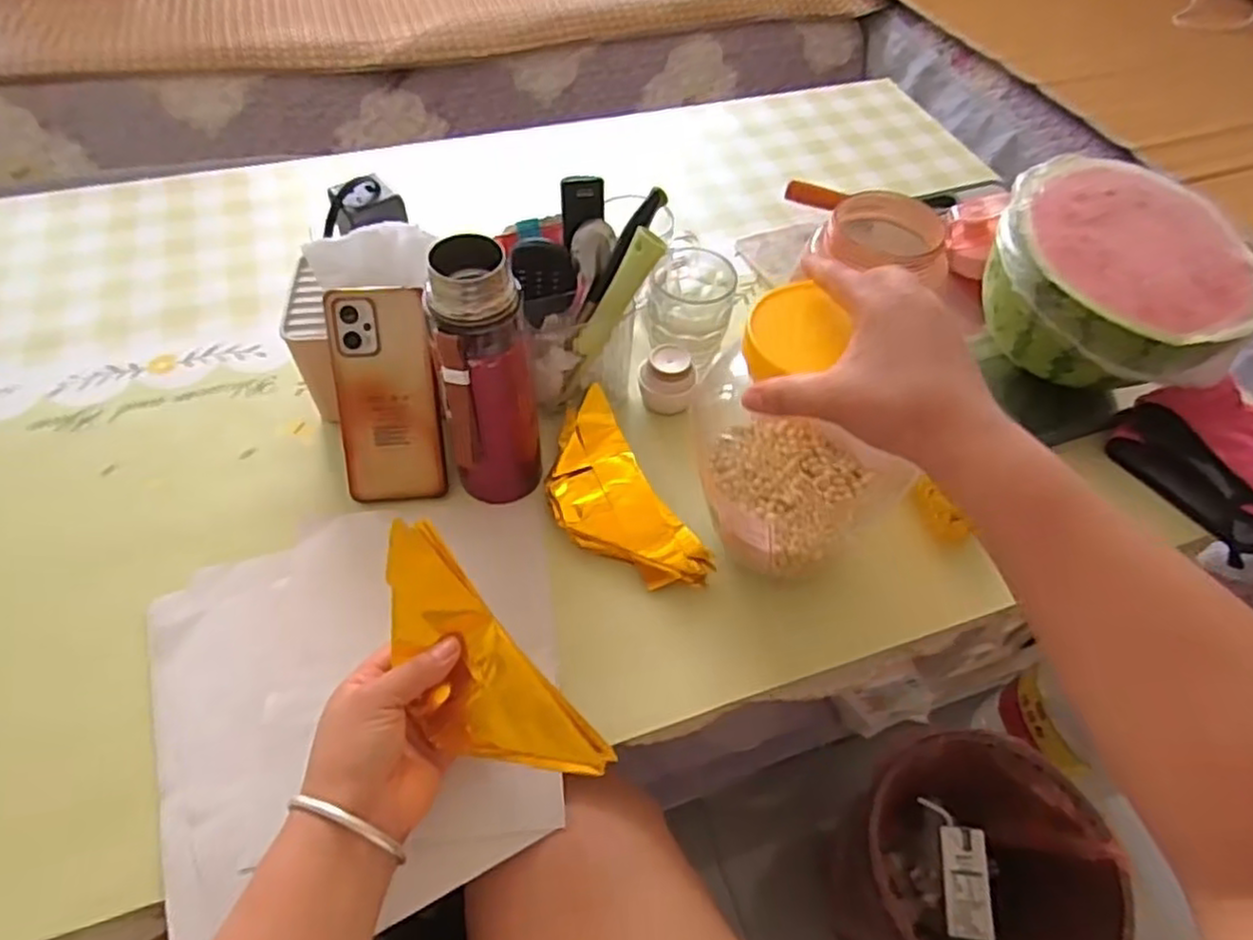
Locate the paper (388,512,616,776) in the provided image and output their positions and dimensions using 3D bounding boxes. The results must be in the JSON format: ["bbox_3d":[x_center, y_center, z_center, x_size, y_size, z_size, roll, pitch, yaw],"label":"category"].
[{"bbox_3d":[-0.095,0.123,0.434,0.076,0.021,0.182,-44,80,3],"label":"paper"}]

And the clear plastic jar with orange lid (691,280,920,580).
[{"bbox_3d":[0.104,-0.029,0.479,0.103,0.170,0.118,-2,53,10],"label":"clear plastic jar with orange lid"}]

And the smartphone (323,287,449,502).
[{"bbox_3d":[-0.185,-0.055,0.556,0.074,0.162,0.012,-3,16,-3],"label":"smartphone"}]

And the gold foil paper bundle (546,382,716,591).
[{"bbox_3d":[-0.013,0.023,0.570,0.083,0.040,0.176,-24,58,-20],"label":"gold foil paper bundle"}]

